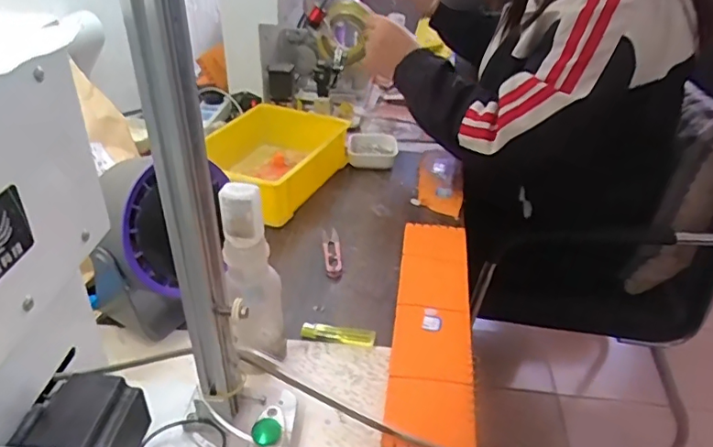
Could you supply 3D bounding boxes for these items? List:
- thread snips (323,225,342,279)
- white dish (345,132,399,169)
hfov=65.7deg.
[{"bbox_3d":[-0.031,0.035,0.709,0.021,0.005,0.102,-2,34,-6],"label":"thread snips"},{"bbox_3d":[0.024,-0.122,0.904,0.083,0.035,0.073,2,33,0],"label":"white dish"}]

